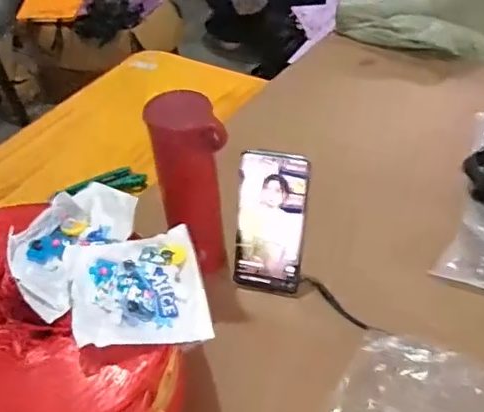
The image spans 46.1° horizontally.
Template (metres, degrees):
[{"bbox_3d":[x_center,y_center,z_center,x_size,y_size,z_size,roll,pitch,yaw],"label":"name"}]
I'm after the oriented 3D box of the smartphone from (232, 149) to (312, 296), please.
[{"bbox_3d":[0.031,0.021,0.622,0.074,0.160,0.014,10,21,16],"label":"smartphone"}]

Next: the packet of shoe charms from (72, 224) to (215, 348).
[{"bbox_3d":[-0.088,0.068,0.491,0.109,0.019,0.109,-5,52,-17],"label":"packet of shoe charms"}]

